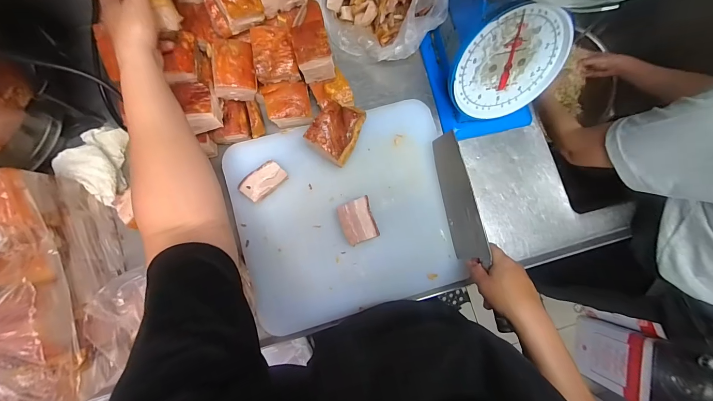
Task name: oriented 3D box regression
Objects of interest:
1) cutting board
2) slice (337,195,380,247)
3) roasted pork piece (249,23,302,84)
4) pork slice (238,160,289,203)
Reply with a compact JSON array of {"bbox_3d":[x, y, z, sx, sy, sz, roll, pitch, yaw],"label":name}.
[{"bbox_3d":[-0.020,0.023,0.571,0.370,0.025,0.342,-13,83,-4],"label":"cutting board"},{"bbox_3d":[0.002,0.037,0.562,0.056,0.033,0.072,-18,83,-5],"label":"slice"},{"bbox_3d":[-0.140,-0.249,0.547,0.069,0.056,0.078,-14,83,-4],"label":"roasted pork piece"},{"bbox_3d":[-0.163,-0.034,0.561,0.077,0.015,0.045,-42,86,-7],"label":"pork slice"}]

